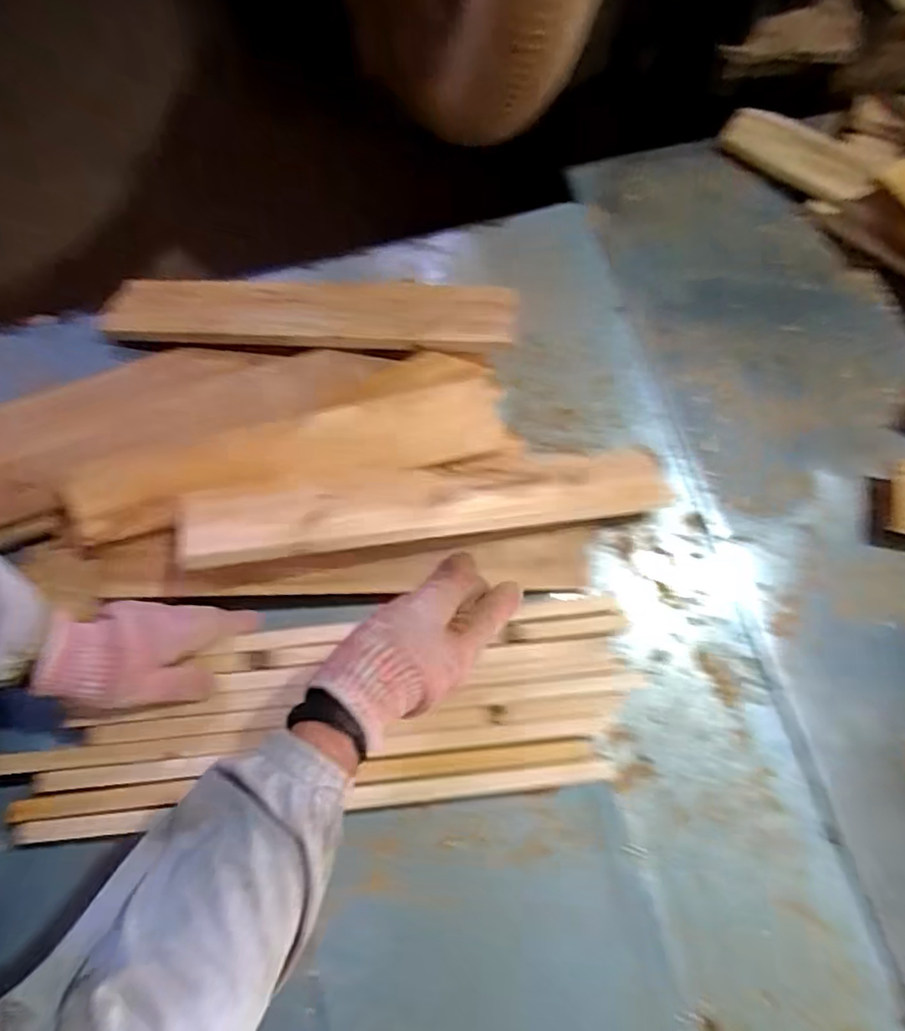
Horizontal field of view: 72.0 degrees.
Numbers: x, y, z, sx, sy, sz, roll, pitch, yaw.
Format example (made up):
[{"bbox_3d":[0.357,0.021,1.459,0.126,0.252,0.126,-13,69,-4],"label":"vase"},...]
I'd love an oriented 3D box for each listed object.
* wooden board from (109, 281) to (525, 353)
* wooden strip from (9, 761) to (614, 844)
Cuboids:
[{"bbox_3d":[-0.165,-0.224,0.686,0.467,0.018,0.082,3,72,10],"label":"wooden board"},{"bbox_3d":[-0.115,0.242,0.535,0.505,0.010,0.030,-5,75,-3],"label":"wooden strip"}]

